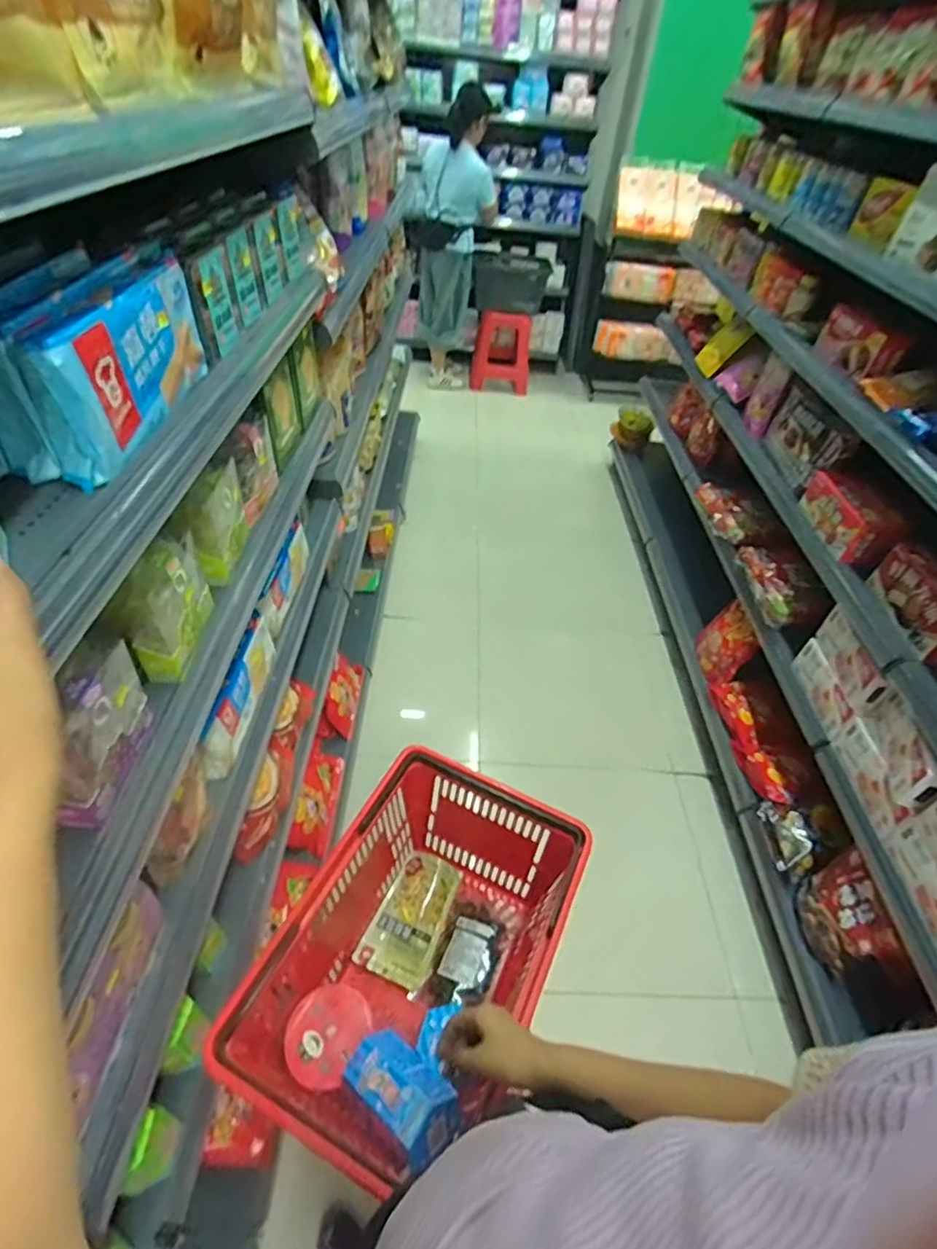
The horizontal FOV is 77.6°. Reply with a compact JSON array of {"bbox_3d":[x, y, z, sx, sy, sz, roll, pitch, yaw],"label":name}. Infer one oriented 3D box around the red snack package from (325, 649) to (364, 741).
[{"bbox_3d":[-0.323,0.174,1.528,0.059,0.120,0.211,6,44,-2],"label":"red snack package"}]

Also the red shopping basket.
[{"bbox_3d":[-0.075,0.457,0.811,0.314,0.243,0.446,21,46,13],"label":"red shopping basket"}]

